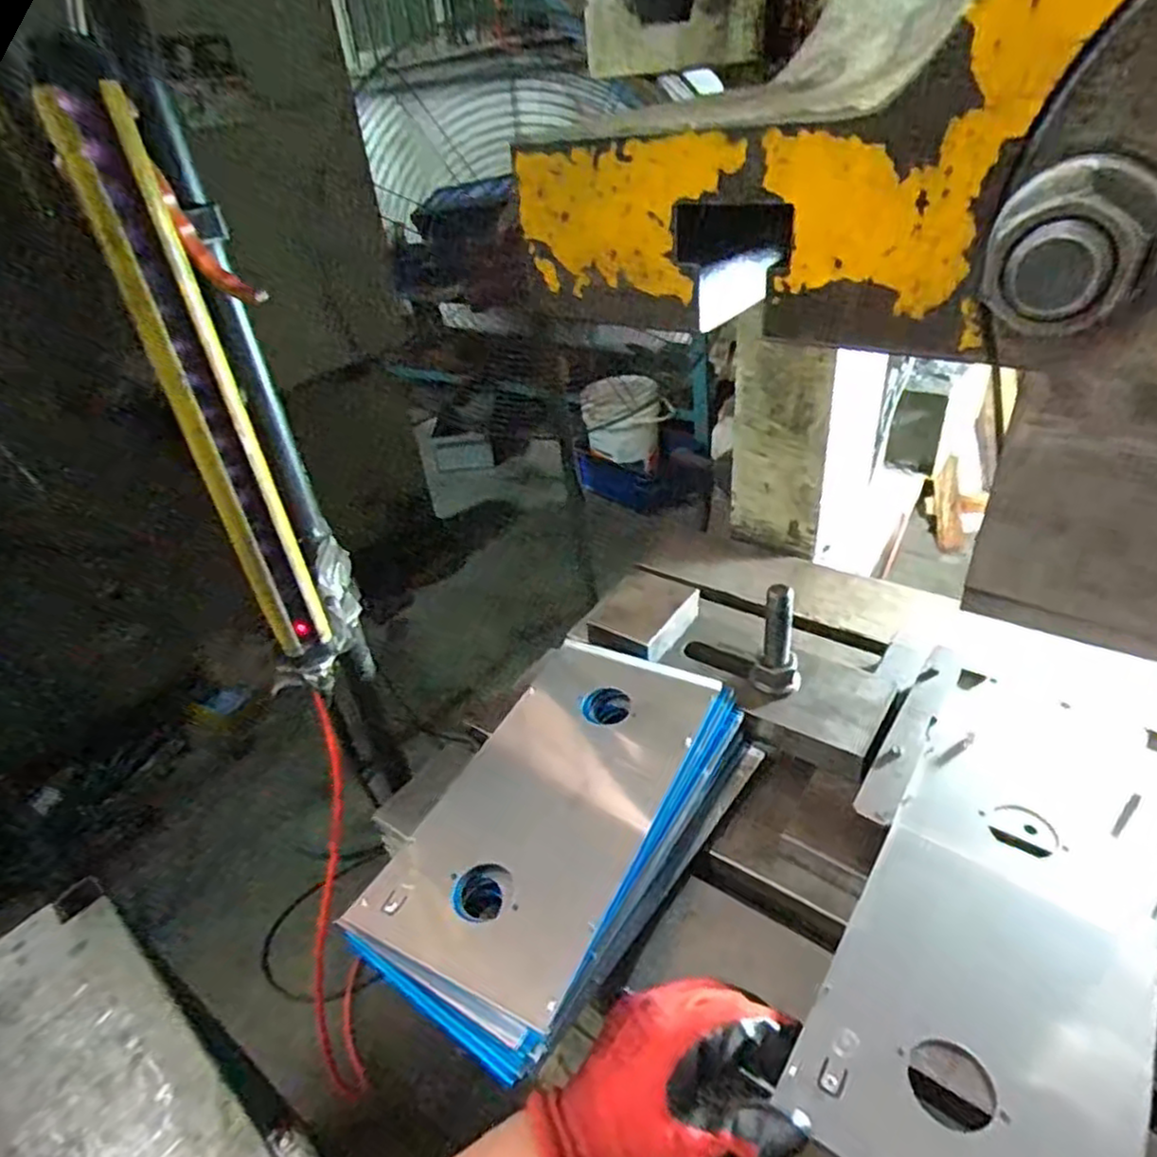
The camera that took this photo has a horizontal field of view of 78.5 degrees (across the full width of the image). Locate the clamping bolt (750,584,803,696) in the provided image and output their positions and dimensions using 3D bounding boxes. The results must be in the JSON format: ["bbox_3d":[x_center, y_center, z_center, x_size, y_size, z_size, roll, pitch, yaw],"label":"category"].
[{"bbox_3d":[0.159,0.051,0.560,0.032,0.091,0.027,25,45,37],"label":"clamping bolt"}]

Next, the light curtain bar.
[{"bbox_3d":[-0.223,-0.093,0.438,0.050,0.335,0.063,-22,37,-22],"label":"light curtain bar"}]

